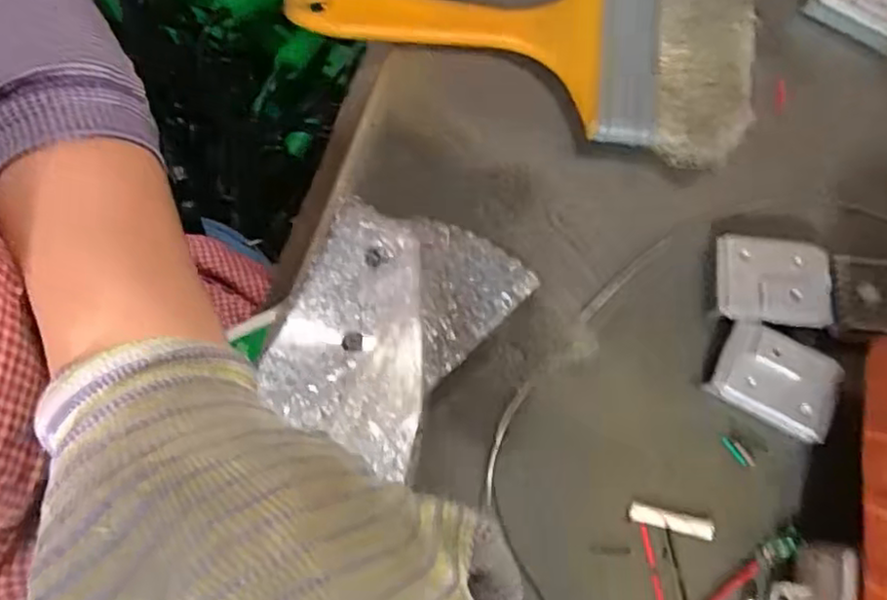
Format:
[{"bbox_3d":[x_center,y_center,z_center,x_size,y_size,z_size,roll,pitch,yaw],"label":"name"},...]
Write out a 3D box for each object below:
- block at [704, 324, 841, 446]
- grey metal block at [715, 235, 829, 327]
[{"bbox_3d":[0.129,0.031,0.263,0.044,0.015,0.033,28,75,6],"label":"block"},{"bbox_3d":[0.132,-0.007,0.274,0.045,0.011,0.036,5,74,-1],"label":"grey metal block"}]

